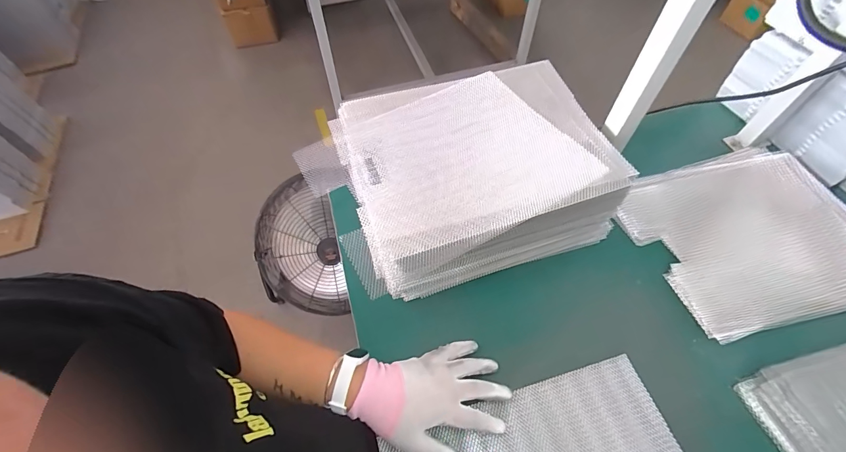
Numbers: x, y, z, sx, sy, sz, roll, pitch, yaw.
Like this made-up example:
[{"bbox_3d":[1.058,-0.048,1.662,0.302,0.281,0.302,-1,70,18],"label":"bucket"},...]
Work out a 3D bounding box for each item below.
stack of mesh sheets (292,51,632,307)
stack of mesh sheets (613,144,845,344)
[{"bbox_3d":[0.064,-0.070,0.556,0.374,0.149,0.284,-17,58,-9],"label":"stack of mesh sheets"},{"bbox_3d":[0.499,0.003,0.566,0.339,0.034,0.277,-13,58,-7],"label":"stack of mesh sheets"}]

